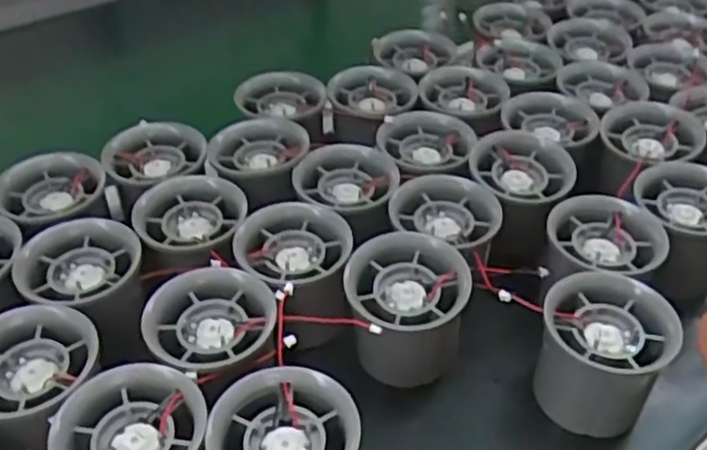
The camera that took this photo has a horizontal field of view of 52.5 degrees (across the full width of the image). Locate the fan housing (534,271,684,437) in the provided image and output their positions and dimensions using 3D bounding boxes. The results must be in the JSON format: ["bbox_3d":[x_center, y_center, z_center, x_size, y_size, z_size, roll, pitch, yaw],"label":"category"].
[{"bbox_3d":[0.112,0.057,0.324,0.053,0.055,0.052,0,41,0],"label":"fan housing"}]

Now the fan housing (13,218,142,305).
[{"bbox_3d":[-0.127,0.018,0.335,0.046,0.019,0.050,4,40,6],"label":"fan housing"}]

